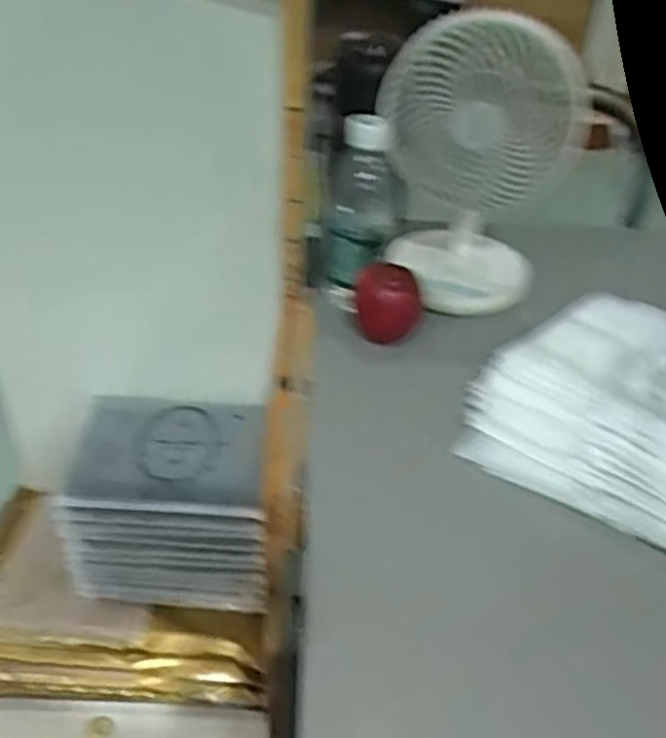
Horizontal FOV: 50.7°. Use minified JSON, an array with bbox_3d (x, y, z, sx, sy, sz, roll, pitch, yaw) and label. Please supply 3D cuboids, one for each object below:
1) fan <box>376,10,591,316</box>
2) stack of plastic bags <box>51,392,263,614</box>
[{"bbox_3d":[0.116,-0.175,0.630,0.127,0.242,0.139,-20,44,-26],"label":"fan"},{"bbox_3d":[-0.182,0.153,0.806,0.196,0.175,0.162,3,39,0],"label":"stack of plastic bags"}]

